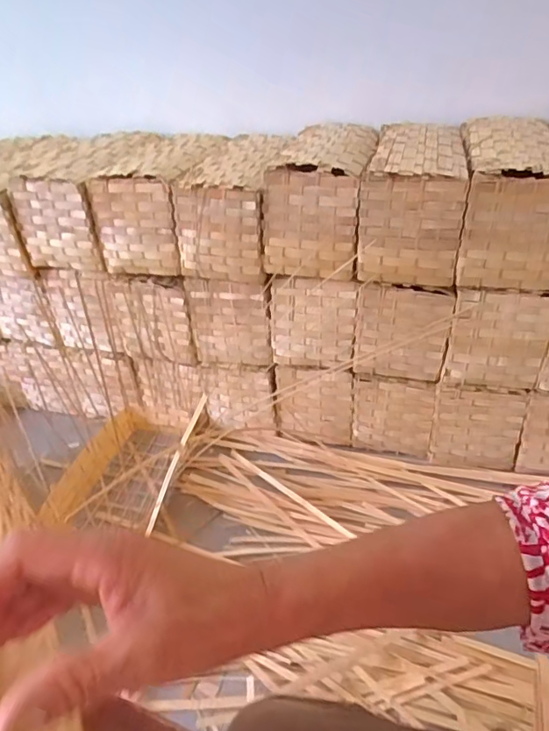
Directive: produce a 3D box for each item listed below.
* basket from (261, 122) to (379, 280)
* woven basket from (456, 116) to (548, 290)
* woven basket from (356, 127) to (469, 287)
[{"bbox_3d":[0.104,-0.363,1.116,0.189,0.215,0.420,6,37,12],"label":"basket"},{"bbox_3d":[0.451,-0.328,1.011,0.173,0.204,0.347,6,37,11],"label":"woven basket"},{"bbox_3d":[0.282,-0.331,1.045,0.181,0.204,0.311,8,38,14],"label":"woven basket"}]

